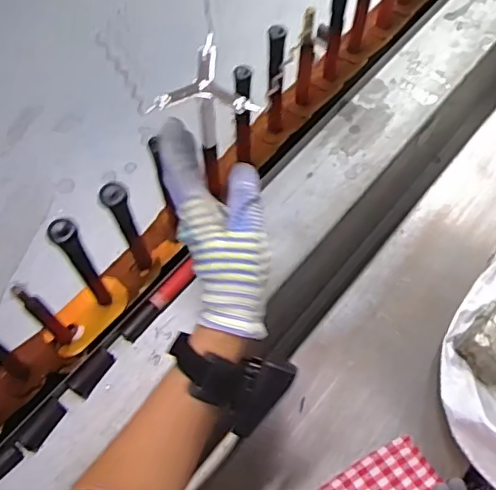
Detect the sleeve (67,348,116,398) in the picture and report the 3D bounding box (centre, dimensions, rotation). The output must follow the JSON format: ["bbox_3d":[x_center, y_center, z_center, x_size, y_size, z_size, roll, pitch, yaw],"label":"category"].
[{"bbox_3d":[-0.150,0.123,0.541,0.019,0.014,0.048,32,72,15],"label":"sleeve"}]

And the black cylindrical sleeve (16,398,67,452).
[{"bbox_3d":[-0.190,0.168,0.521,0.019,0.014,0.048,36,73,16],"label":"black cylindrical sleeve"}]

